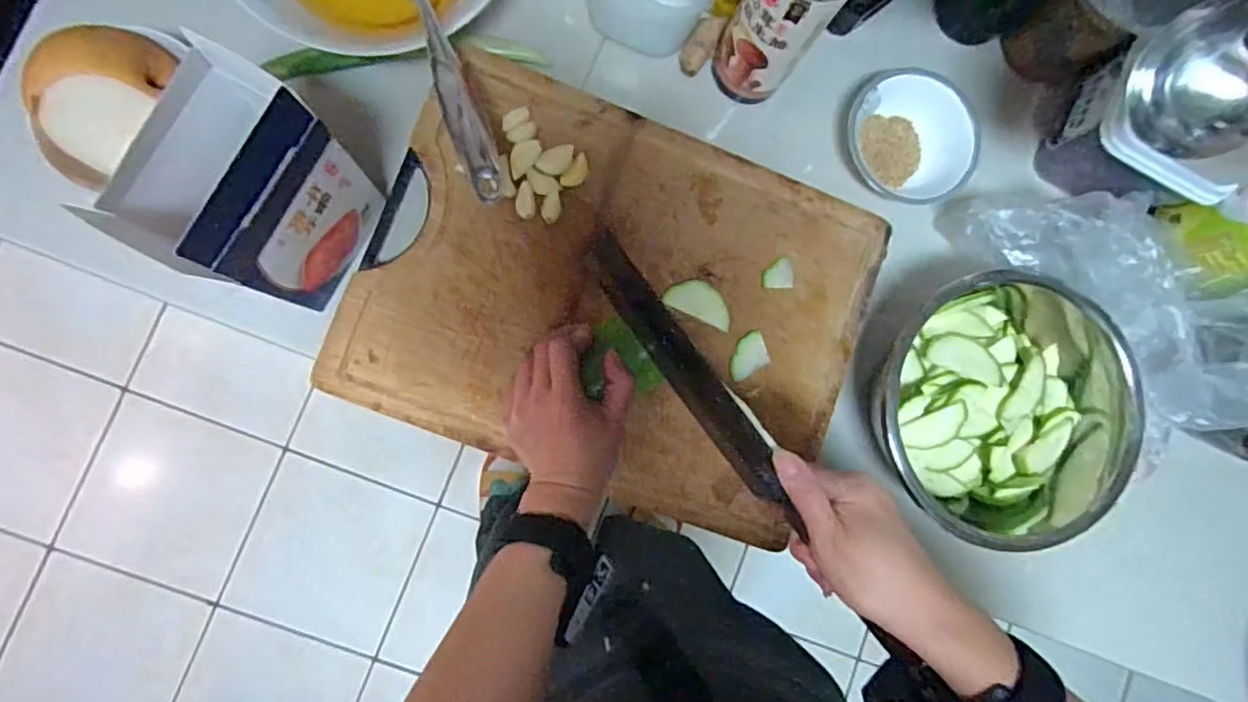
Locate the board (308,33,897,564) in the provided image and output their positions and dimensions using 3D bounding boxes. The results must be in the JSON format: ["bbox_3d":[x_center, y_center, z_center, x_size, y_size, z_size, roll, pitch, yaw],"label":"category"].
[{"bbox_3d":[0.001,-0.043,0.533,0.395,0.024,0.302,22,85,-8],"label":"board"}]

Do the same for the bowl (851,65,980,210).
[{"bbox_3d":[0.258,-0.192,0.586,0.120,0.046,0.117,0,88,-9],"label":"bowl"}]

